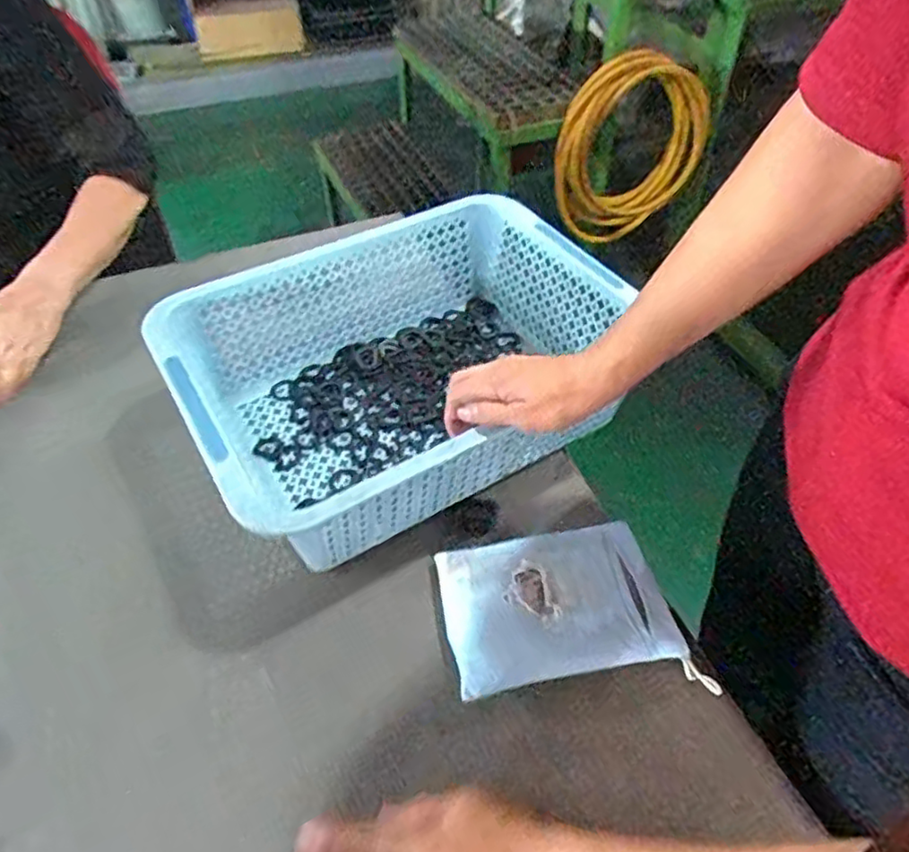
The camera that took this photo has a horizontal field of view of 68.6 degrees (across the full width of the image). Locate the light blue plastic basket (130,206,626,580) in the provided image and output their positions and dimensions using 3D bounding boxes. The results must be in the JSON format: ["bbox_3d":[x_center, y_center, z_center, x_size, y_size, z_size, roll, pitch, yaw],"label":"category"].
[{"bbox_3d":[-0.048,-0.062,0.628,0.384,0.121,0.259,-27,53,-22],"label":"light blue plastic basket"}]

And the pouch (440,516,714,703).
[{"bbox_3d":[0.078,0.138,0.500,0.167,0.033,0.122,-8,48,-8],"label":"pouch"}]

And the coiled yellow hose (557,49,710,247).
[{"bbox_3d":[0.401,-0.627,1.512,0.386,0.380,0.065,-18,51,-16],"label":"coiled yellow hose"}]

